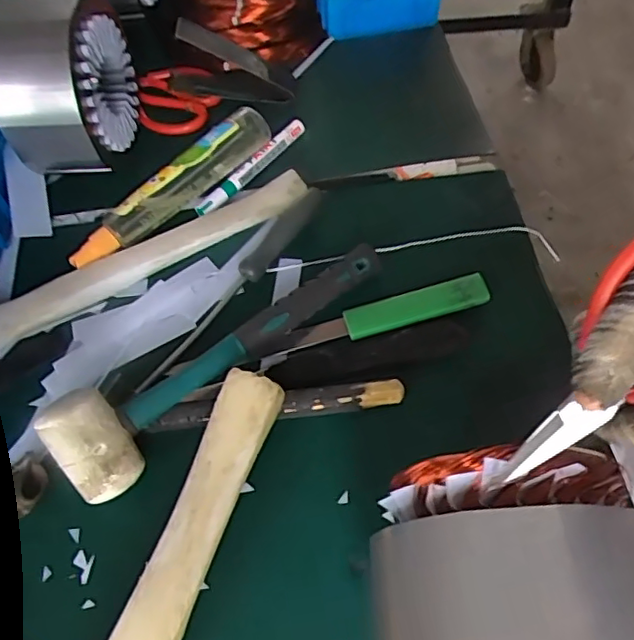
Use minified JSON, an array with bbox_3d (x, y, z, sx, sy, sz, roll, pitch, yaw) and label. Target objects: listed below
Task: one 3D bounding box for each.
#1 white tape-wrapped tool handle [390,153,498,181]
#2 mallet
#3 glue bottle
[{"bbox_3d":[0.123,-0.148,0.573,0.108,0.015,0.013,-11,60,-2],"label":"white tape-wrapped tool handle"},{"bbox_3d":[-0.064,0.018,0.443,0.282,0.065,0.064,-39,65,-16],"label":"mallet"},{"bbox_3d":[-0.131,-0.124,0.536,0.215,0.035,0.035,-42,66,-18],"label":"glue bottle"}]

